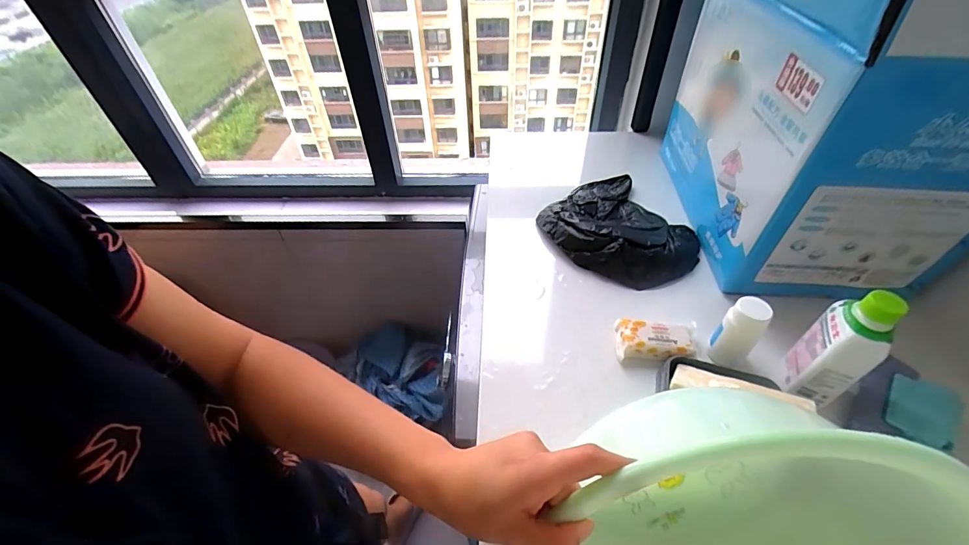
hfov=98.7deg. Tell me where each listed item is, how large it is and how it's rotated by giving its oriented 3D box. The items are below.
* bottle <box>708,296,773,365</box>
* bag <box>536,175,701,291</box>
[{"bbox_3d":[0.295,0.069,0.481,0.035,0.080,0.043,-32,56,-26],"label":"bottle"},{"bbox_3d":[0.219,-0.077,0.670,0.212,0.045,0.244,-24,53,-21],"label":"bag"}]

